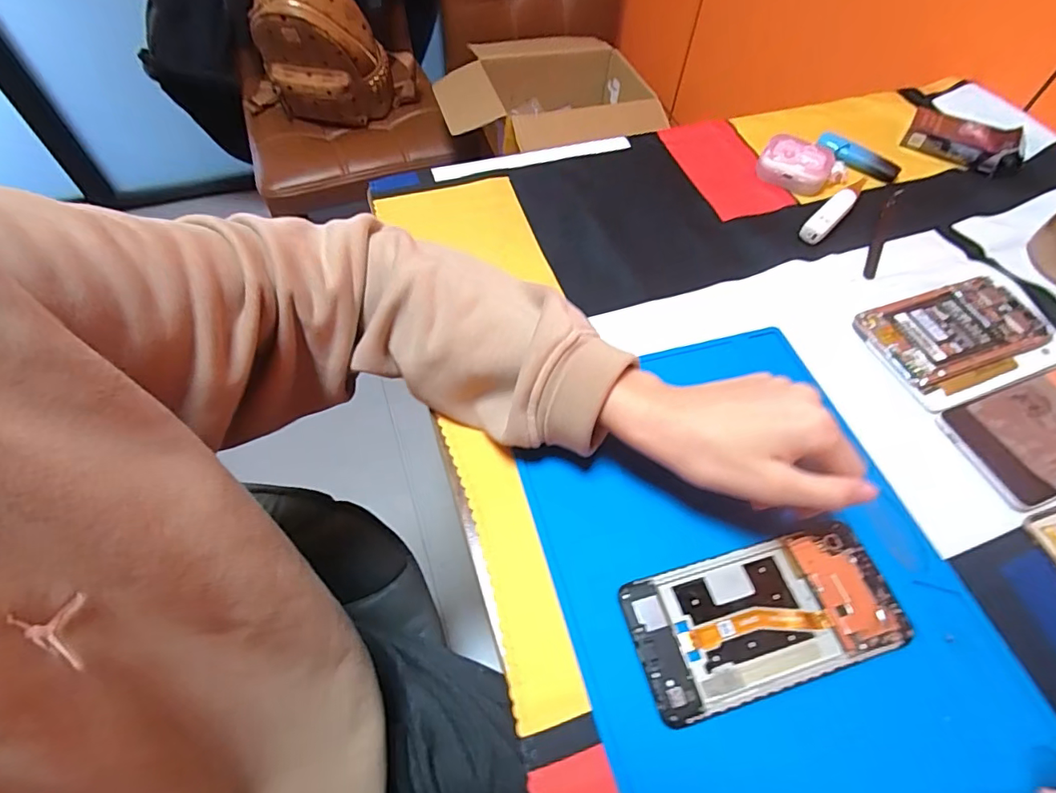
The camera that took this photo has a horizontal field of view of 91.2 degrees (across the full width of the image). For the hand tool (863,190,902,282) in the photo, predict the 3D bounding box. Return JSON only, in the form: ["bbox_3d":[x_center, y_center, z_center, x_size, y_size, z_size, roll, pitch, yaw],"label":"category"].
[{"bbox_3d":[0.324,-0.155,0.472,0.013,0.005,0.140,27,60,15],"label":"hand tool"}]

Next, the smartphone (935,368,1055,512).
[{"bbox_3d":[0.367,0.023,0.358,0.149,0.009,0.078,-16,59,-12],"label":"smartphone"}]

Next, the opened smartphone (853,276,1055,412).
[{"bbox_3d":[0.338,-0.046,0.397,0.144,0.012,0.088,-16,59,-12],"label":"opened smartphone"}]

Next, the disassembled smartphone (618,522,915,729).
[{"bbox_3d":[0.130,0.121,0.287,0.149,0.010,0.070,-13,59,-10],"label":"disassembled smartphone"}]

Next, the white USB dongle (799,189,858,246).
[{"bbox_3d":[0.273,-0.164,0.465,0.020,0.016,0.078,40,64,21],"label":"white USB dongle"}]

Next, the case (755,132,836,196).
[{"bbox_3d":[0.259,-0.224,0.502,0.064,0.028,0.050,26,60,14],"label":"case"}]

